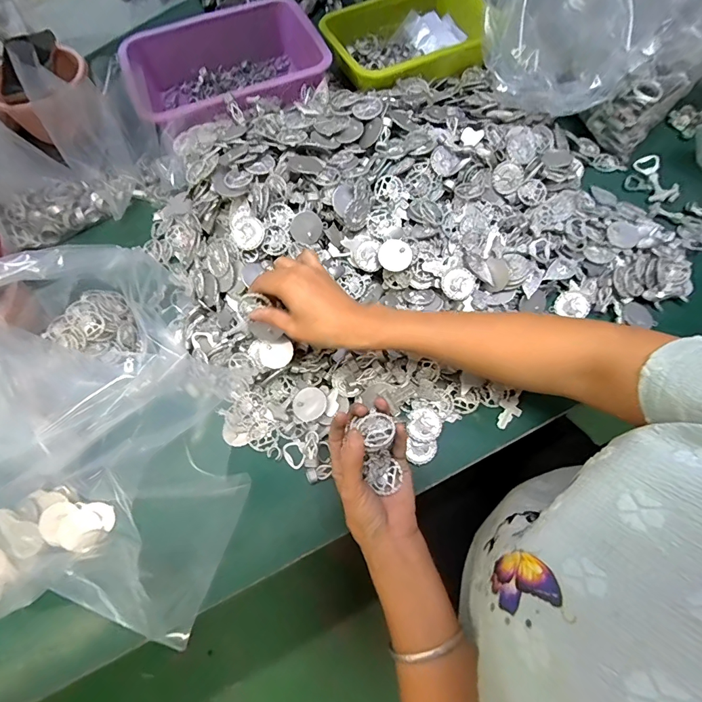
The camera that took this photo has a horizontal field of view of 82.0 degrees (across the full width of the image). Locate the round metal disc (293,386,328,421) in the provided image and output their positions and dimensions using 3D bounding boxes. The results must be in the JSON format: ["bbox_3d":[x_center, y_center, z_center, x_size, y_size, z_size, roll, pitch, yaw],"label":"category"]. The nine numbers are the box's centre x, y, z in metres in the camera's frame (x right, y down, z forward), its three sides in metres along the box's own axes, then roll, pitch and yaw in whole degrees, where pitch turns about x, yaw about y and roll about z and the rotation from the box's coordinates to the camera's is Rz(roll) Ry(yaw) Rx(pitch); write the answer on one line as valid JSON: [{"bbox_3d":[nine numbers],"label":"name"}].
[{"bbox_3d":[-0.044,0.057,0.438,0.037,0.006,0.038,-9,63,19],"label":"round metal disc"}]

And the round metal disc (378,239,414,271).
[{"bbox_3d":[0.050,-0.108,0.454,0.037,0.004,0.037,0,81,-1],"label":"round metal disc"}]

